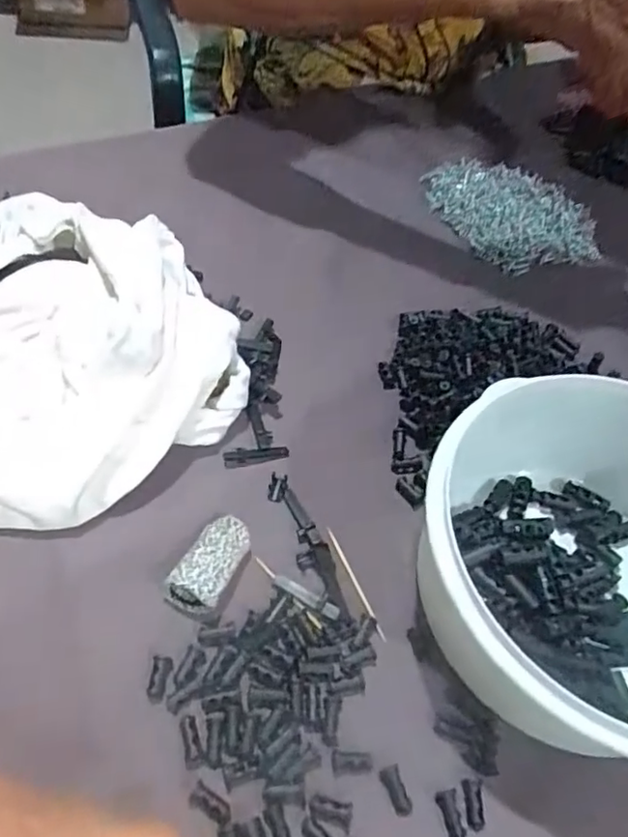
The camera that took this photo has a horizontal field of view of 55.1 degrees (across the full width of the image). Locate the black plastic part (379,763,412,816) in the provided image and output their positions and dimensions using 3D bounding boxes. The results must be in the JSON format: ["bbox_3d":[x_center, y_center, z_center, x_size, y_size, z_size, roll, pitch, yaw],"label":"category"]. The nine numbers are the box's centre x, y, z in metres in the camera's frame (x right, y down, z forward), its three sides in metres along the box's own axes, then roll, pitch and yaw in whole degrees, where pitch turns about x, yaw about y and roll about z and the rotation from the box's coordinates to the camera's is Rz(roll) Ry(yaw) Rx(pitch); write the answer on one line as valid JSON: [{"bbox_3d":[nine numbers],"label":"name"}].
[{"bbox_3d":[0.034,0.151,0.245,0.008,0.004,0.018,-19,58,-17],"label":"black plastic part"}]

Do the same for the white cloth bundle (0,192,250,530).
[{"bbox_3d":[-0.165,-0.046,0.334,0.206,0.053,0.225,-28,62,-22],"label":"white cloth bundle"}]

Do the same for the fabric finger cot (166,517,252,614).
[{"bbox_3d":[-0.047,0.069,0.285,0.024,0.016,0.046,27,57,14],"label":"fabric finger cot"}]

